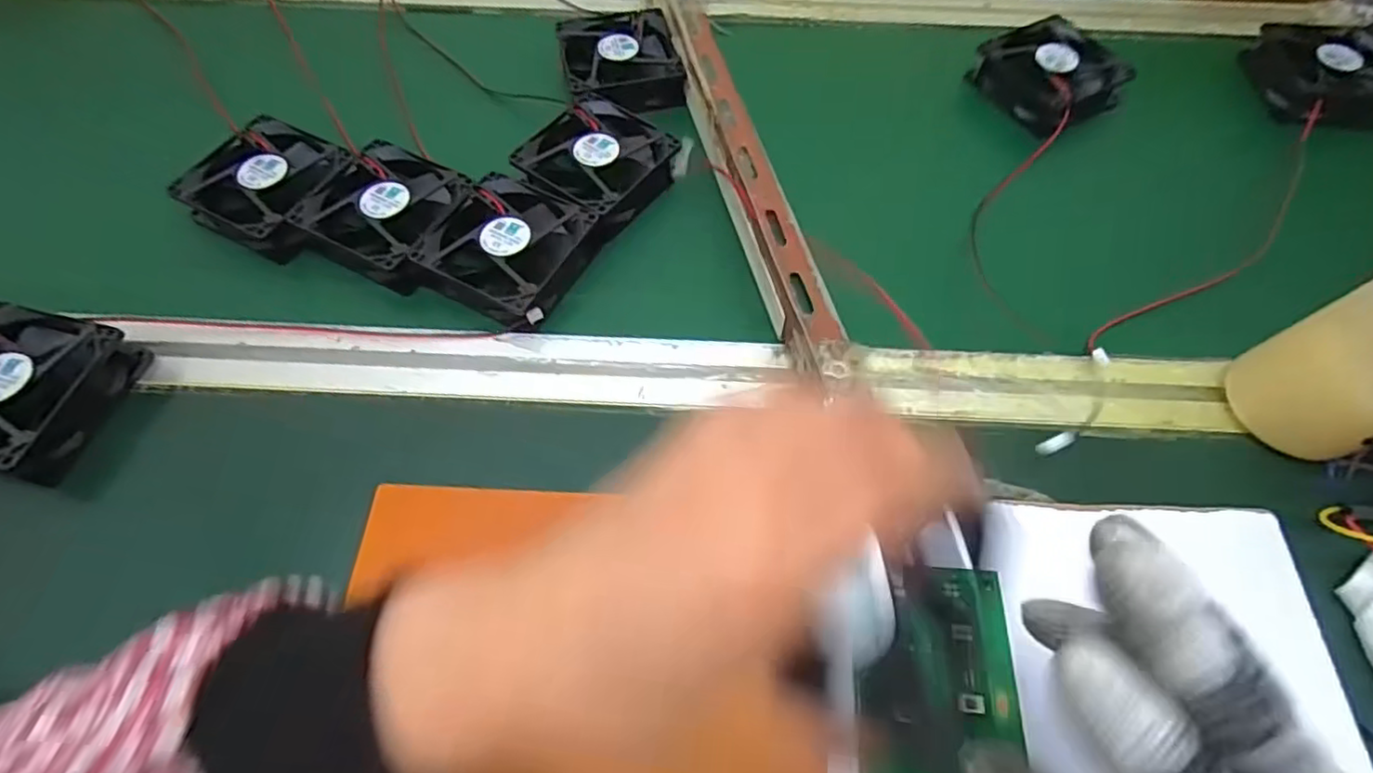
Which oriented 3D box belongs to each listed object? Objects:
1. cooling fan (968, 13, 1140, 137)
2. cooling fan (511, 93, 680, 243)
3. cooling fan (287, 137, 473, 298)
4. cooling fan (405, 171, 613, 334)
[{"bbox_3d":[0.261,-0.225,0.453,0.077,0.021,0.082,-26,64,-14],"label":"cooling fan"},{"bbox_3d":[-0.056,-0.144,0.406,0.083,0.022,0.081,34,66,17],"label":"cooling fan"},{"bbox_3d":[-0.180,-0.106,0.385,0.085,0.022,0.081,25,64,13],"label":"cooling fan"},{"bbox_3d":[-0.104,-0.081,0.374,0.079,0.026,0.082,28,64,14],"label":"cooling fan"}]

